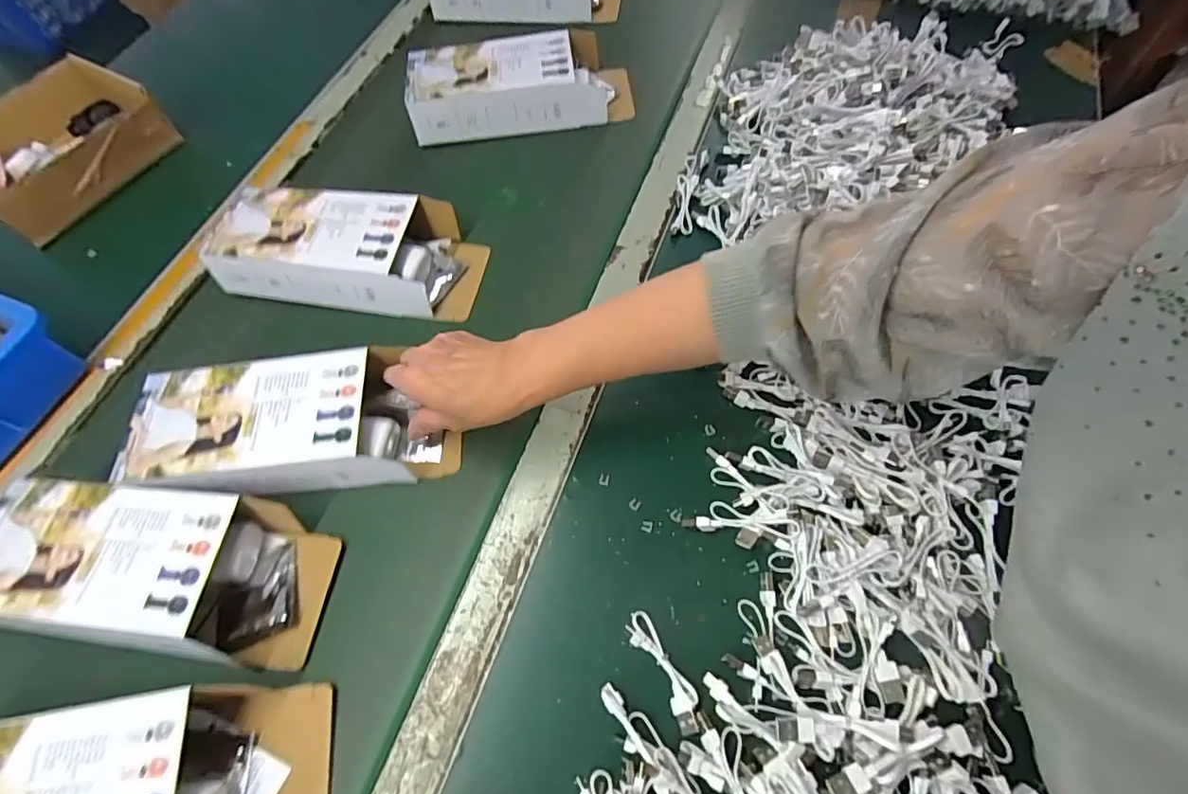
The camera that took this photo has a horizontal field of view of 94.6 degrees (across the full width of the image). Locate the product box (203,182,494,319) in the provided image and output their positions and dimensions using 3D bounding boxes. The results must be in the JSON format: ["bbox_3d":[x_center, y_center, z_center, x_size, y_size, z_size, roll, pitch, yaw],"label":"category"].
[{"bbox_3d":[-0.241,-0.144,0.546,0.260,0.055,0.112,8,66,7],"label":"product box"}]

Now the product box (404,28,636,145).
[{"bbox_3d":[-0.087,-0.372,0.647,0.252,0.064,0.116,-8,65,0],"label":"product box"}]

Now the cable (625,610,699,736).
[{"bbox_3d":[0.047,0.181,0.366,0.020,0.012,0.077,-29,67,-10],"label":"cable"}]

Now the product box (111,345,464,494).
[{"bbox_3d":[-0.243,0.023,0.456,0.245,0.053,0.109,-7,65,0],"label":"product box"}]

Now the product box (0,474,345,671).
[{"bbox_3d":[-0.331,0.127,0.410,0.252,0.057,0.109,4,66,6],"label":"product box"}]

